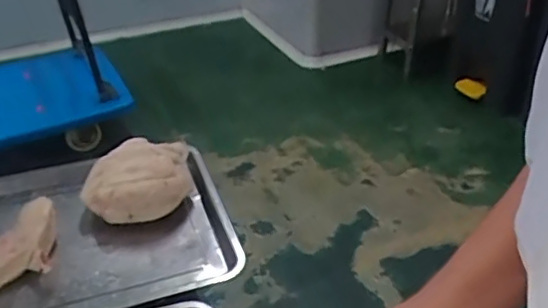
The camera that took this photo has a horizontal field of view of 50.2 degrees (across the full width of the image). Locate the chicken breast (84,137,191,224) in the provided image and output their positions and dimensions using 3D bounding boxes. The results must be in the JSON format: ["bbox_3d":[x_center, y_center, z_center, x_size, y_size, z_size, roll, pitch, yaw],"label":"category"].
[{"bbox_3d":[-0.207,0.037,0.903,0.169,0.064,0.139,-11,36,-15],"label":"chicken breast"}]

